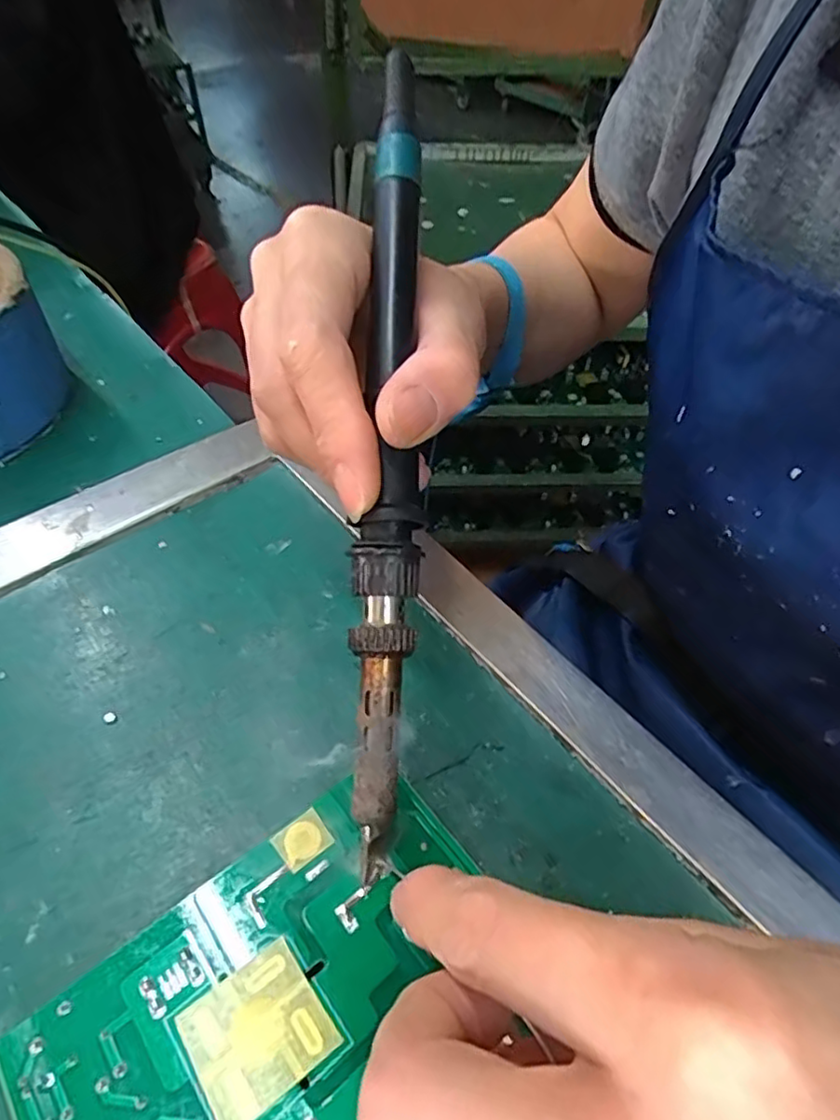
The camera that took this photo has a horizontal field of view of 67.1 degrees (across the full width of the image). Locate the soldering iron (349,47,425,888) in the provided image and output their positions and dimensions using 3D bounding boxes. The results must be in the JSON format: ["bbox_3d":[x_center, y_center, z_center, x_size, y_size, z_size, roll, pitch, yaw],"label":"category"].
[{"bbox_3d":[-0.008,-0.031,0.178,0.017,0.016,0.228,1,84,0],"label":"soldering iron"}]

